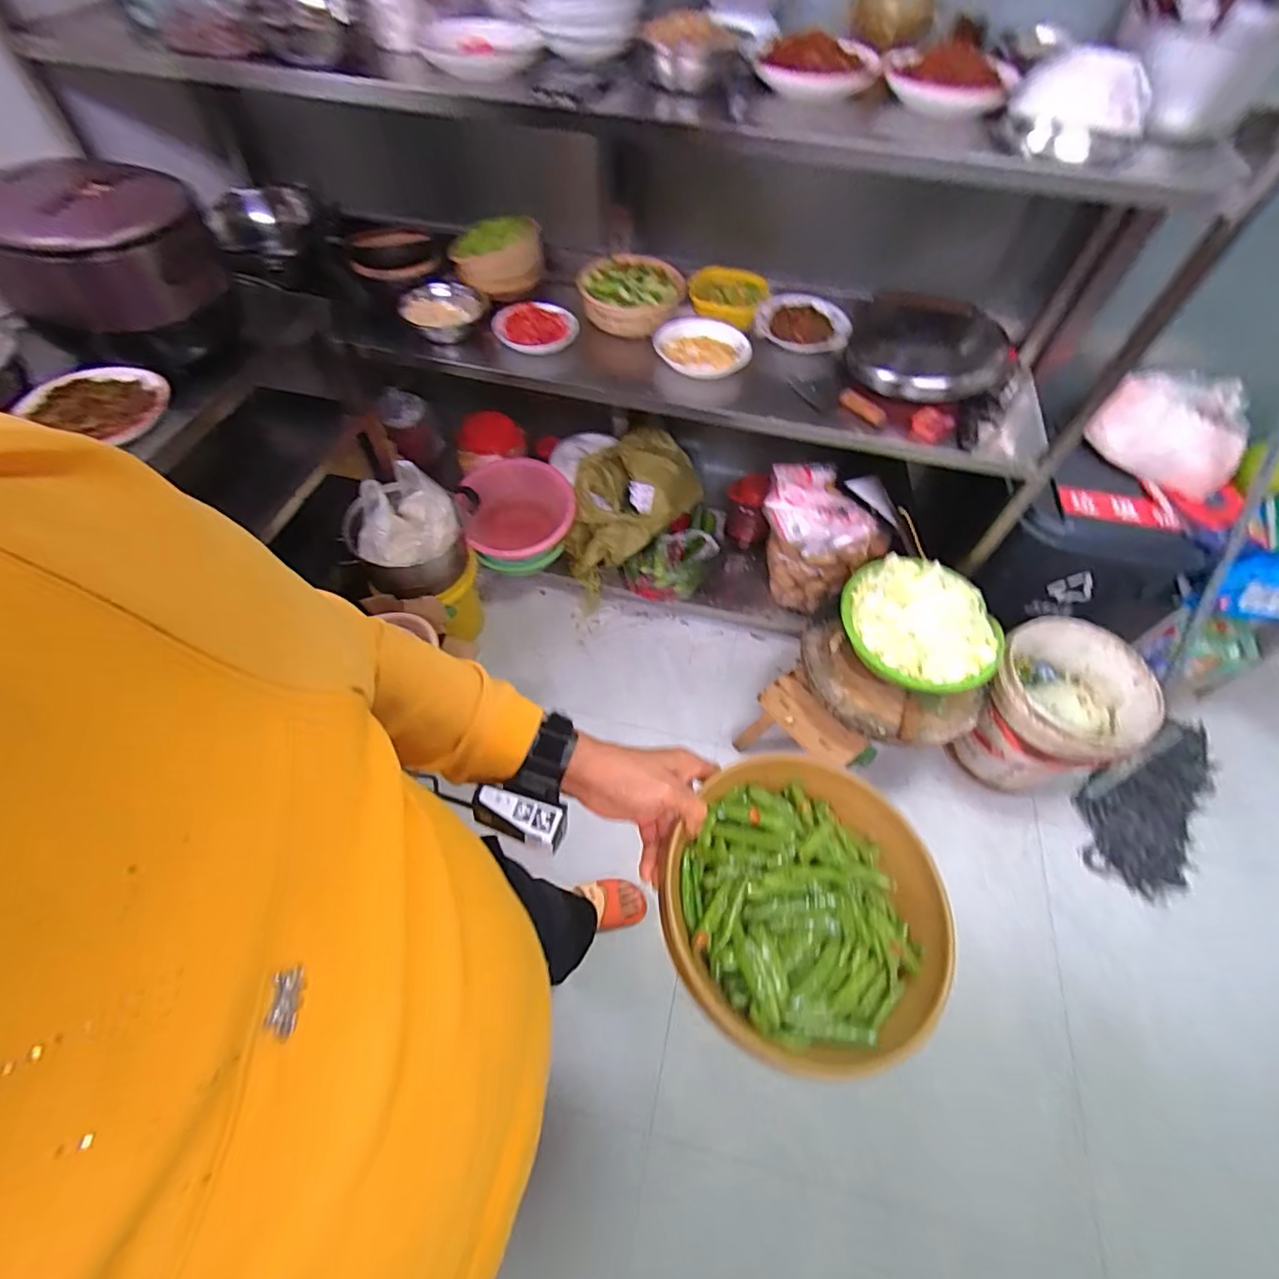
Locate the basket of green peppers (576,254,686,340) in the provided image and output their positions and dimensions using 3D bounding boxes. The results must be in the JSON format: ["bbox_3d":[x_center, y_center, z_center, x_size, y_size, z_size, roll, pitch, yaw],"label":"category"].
[{"bbox_3d":[-0.013,-0.756,1.263,0.212,0.091,0.179,14,57,6],"label":"basket of green peppers"}]

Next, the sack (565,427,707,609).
[{"bbox_3d":[-0.028,-0.367,1.676,0.249,0.303,0.414,36,62,19],"label":"sack"}]

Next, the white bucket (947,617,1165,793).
[{"bbox_3d":[0.938,0.174,1.355,0.308,0.354,0.304,2,56,-2],"label":"white bucket"}]

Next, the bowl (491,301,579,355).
[{"bbox_3d":[-0.223,-0.675,1.251,0.173,0.047,0.137,0,56,-3],"label":"bowl"}]

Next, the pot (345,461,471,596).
[{"bbox_3d":[-0.548,-0.260,1.349,0.242,0.214,0.257,2,56,-2],"label":"pot"}]

